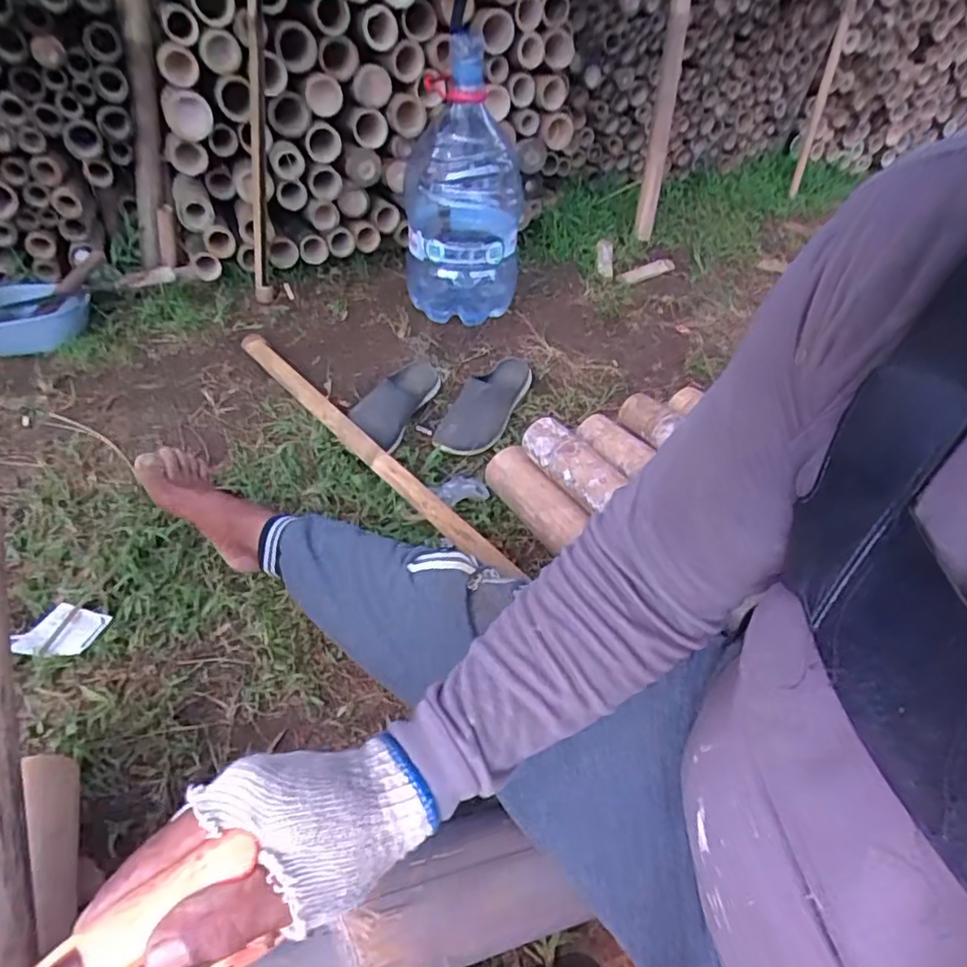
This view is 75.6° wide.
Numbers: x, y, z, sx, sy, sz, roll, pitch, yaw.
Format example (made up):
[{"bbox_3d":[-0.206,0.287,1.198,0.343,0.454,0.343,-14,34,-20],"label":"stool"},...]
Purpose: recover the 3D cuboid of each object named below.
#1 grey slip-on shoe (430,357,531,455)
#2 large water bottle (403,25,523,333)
[{"bbox_3d":[0.016,-0.165,1.206,0.102,0.070,0.307,24,42,22],"label":"grey slip-on shoe"},{"bbox_3d":[-0.040,-0.606,1.299,0.238,0.476,0.249,-5,43,-8],"label":"large water bottle"}]

